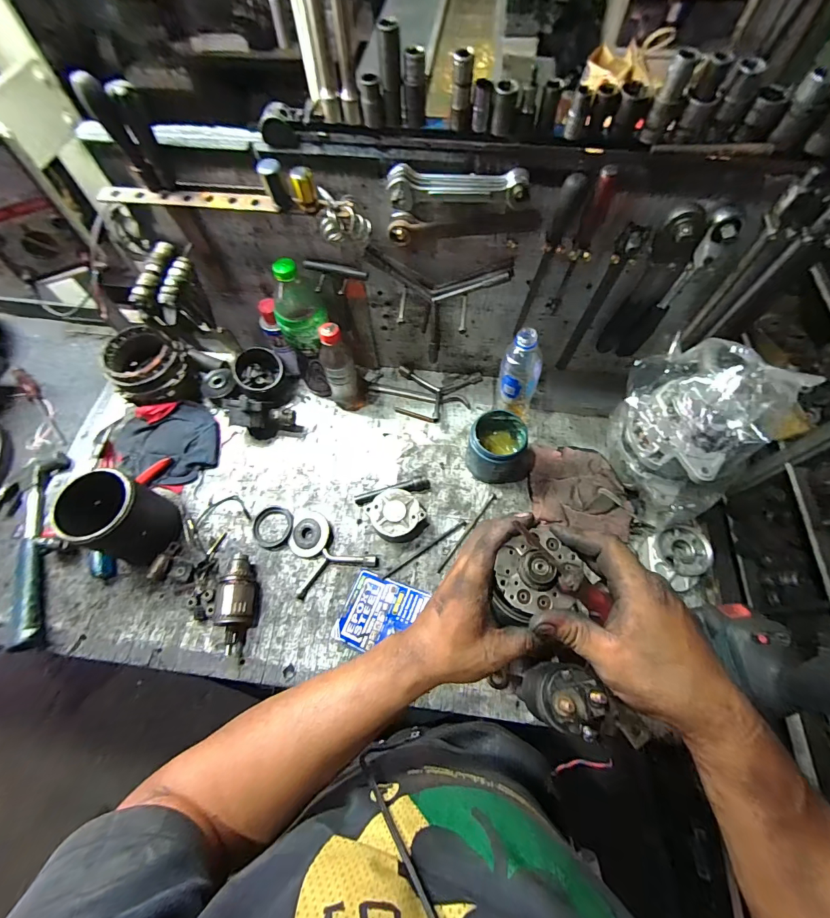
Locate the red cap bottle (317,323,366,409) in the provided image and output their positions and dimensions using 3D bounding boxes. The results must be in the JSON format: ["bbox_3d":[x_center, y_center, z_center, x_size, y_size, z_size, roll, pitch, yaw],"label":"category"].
[{"bbox_3d":[-0.128,-0.156,0.692,0.056,0.189,0.059,-15,65,-7],"label":"red cap bottle"}]

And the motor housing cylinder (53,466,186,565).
[{"bbox_3d":[-0.445,0.087,0.606,0.113,0.138,0.111,0,64,0],"label":"motor housing cylinder"}]

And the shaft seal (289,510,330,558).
[{"bbox_3d":[-0.172,0.120,0.652,0.066,0.022,0.076,5,64,2],"label":"shaft seal"}]

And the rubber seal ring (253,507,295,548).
[{"bbox_3d":[-0.235,0.113,0.659,0.063,0.004,0.066,0,64,0],"label":"rubber seal ring"}]

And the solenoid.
[{"bbox_3d":[0.125,0.200,0.336,0.059,0.053,0.050,23,66,11],"label":"solenoid"}]

